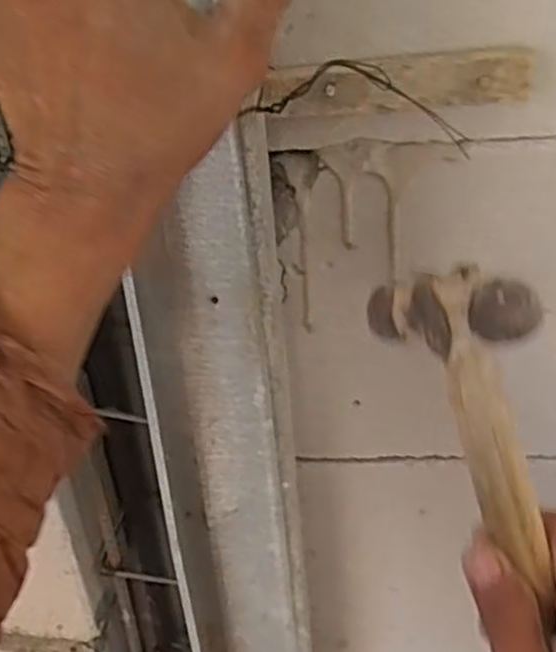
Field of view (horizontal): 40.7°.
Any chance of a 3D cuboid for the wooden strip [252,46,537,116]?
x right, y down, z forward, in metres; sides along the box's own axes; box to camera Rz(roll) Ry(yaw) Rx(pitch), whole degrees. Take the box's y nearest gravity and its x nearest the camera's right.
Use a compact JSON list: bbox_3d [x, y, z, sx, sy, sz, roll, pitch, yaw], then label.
[{"bbox_3d":[0.058,-0.116,0.355,0.118,0.025,0.017,-2,28,4],"label":"wooden strip"}]

